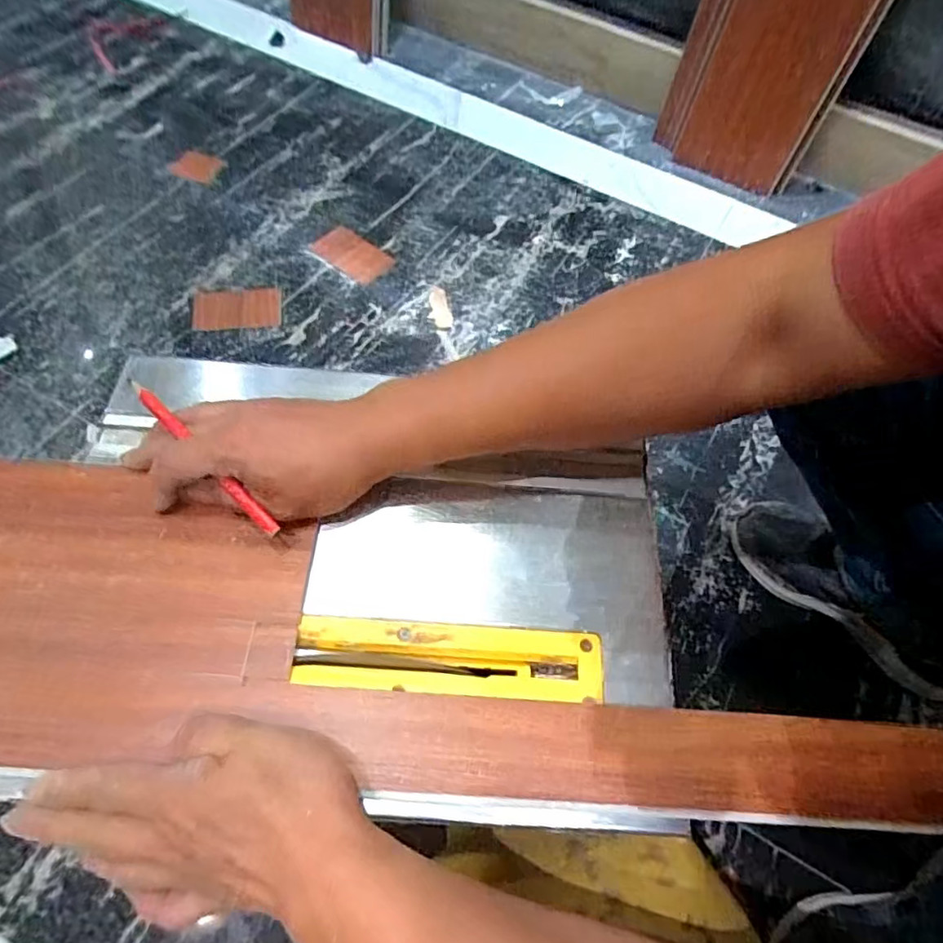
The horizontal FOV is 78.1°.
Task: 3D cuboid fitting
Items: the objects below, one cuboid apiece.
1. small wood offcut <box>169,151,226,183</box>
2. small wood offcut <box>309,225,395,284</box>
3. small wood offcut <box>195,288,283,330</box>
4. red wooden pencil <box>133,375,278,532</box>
[{"bbox_3d":[-0.470,-0.522,0.995,0.086,0.007,0.066,24,62,9],"label":"small wood offcut"},{"bbox_3d":[-0.188,-0.341,0.913,0.126,0.011,0.070,36,65,15],"label":"small wood offcut"},{"bbox_3d":[-0.341,-0.239,0.843,0.126,0.011,0.079,-3,61,-5],"label":"small wood offcut"},{"bbox_3d":[-0.169,-0.010,0.364,0.138,0.008,0.009,43,67,11],"label":"red wooden pencil"}]

